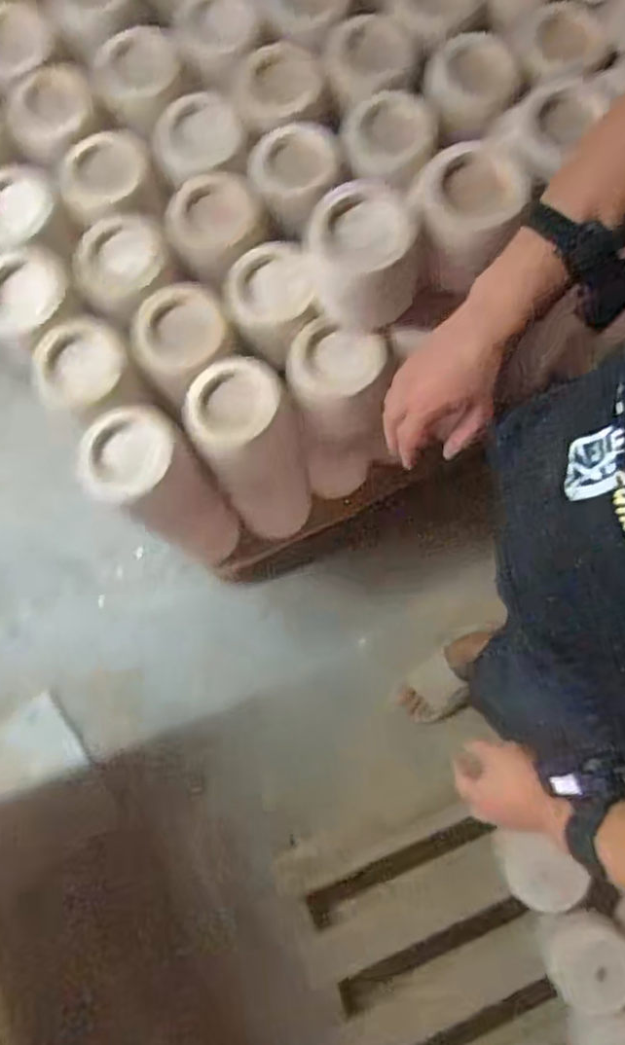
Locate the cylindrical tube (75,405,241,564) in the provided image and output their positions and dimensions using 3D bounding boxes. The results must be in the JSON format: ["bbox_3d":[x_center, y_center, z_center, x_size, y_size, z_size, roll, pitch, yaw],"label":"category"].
[{"bbox_3d":[-0.222,-0.036,1.089,0.136,0.466,0.131,0,77,2],"label":"cylindrical tube"}]

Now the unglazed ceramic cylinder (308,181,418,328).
[{"bbox_3d":[0.061,-0.325,0.853,0.126,0.129,0.127,-6,77,0],"label":"unglazed ceramic cylinder"}]

